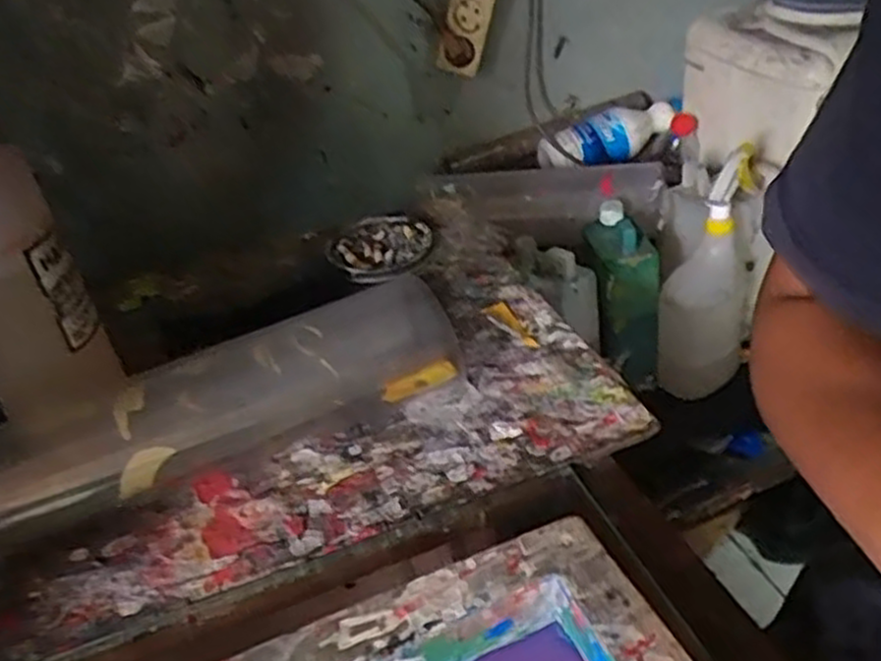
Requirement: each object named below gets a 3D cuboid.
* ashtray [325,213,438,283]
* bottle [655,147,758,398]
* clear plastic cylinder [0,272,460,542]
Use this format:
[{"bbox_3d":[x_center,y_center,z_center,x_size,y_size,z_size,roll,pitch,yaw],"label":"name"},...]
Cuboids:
[{"bbox_3d":[-0.055,-0.079,0.723,0.096,0.018,0.093,-14,36,-9],"label":"ashtray"},{"bbox_3d":[0.315,-0.064,0.890,0.081,0.283,0.110,16,21,28],"label":"bottle"},{"bbox_3d":[-0.143,0.048,0.519,0.324,0.069,0.067,-22,38,-20],"label":"clear plastic cylinder"}]

